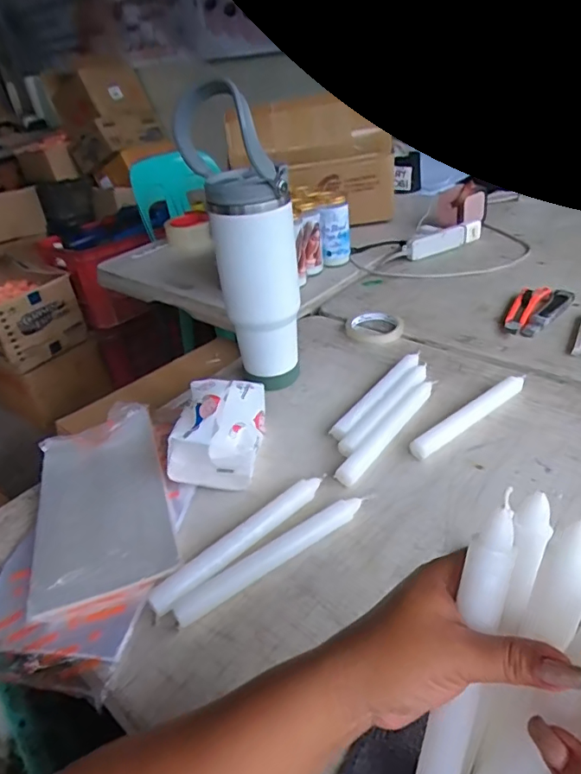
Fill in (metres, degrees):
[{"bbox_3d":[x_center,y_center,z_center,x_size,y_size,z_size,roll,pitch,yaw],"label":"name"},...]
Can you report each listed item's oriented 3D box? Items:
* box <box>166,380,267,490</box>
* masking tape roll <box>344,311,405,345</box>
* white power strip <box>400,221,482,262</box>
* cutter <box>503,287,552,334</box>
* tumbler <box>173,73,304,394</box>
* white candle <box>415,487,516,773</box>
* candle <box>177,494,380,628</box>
[{"bbox_3d":[-0.078,0.045,0.559,0.093,0.064,0.117,0,35,5],"label":"box"},{"bbox_3d":[0.139,-0.097,0.815,0.083,0.014,0.083,-3,34,2],"label":"masking tape roll"},{"bbox_3d":[0.322,-0.307,1.048,0.188,0.046,0.034,-17,37,-18],"label":"white power strip"},{"bbox_3d":[0.378,-0.128,0.797,0.044,0.023,0.144,19,41,30],"label":"cutter"},{"bbox_3d":[-0.049,-0.150,0.606,0.118,0.350,0.104,-8,35,-6],"label":"tumbler"},{"bbox_3d":[0.092,0.156,0.265,0.023,0.203,0.016,15,14,25],"label":"white candle"},{"bbox_3d":[-0.011,0.152,0.460,0.207,0.014,0.022,-24,39,-26],"label":"candle"}]

